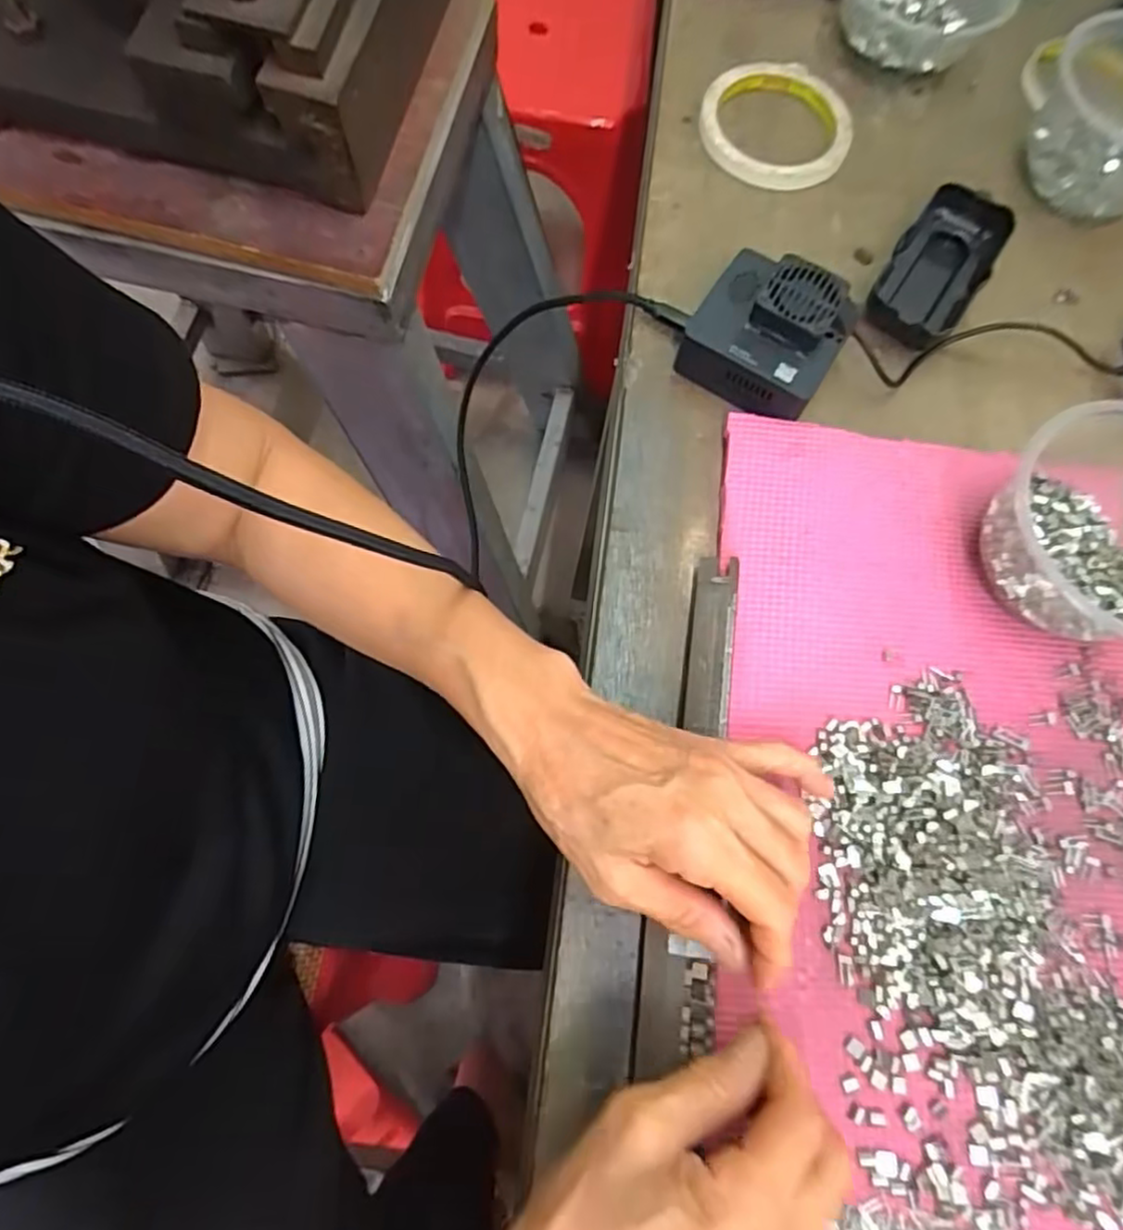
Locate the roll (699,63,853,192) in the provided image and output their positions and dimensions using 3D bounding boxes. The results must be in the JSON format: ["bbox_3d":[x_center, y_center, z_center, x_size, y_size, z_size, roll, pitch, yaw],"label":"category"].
[{"bbox_3d":[0.140,-0.320,0.438,0.097,0.017,0.096,1,74,-3],"label":"roll"}]

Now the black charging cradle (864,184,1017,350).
[{"bbox_3d":[0.222,-0.205,0.401,0.051,0.024,0.113,35,75,7],"label":"black charging cradle"}]

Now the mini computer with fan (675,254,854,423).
[{"bbox_3d":[0.113,-0.156,0.373,0.079,0.042,0.072,33,75,7],"label":"mini computer with fan"}]

